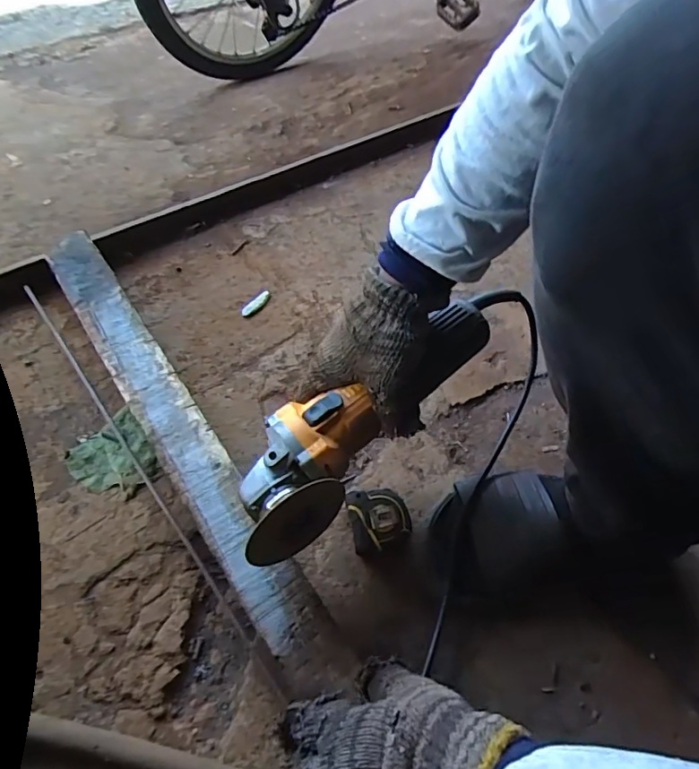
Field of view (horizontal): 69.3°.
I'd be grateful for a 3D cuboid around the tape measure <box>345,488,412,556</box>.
[{"bbox_3d":[0.029,0.133,0.494,0.055,0.031,0.057,-10,56,-10],"label":"tape measure"}]

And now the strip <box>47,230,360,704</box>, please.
[{"bbox_3d":[-0.183,0.029,0.510,0.055,0.009,0.577,-31,64,-17],"label":"strip"}]

